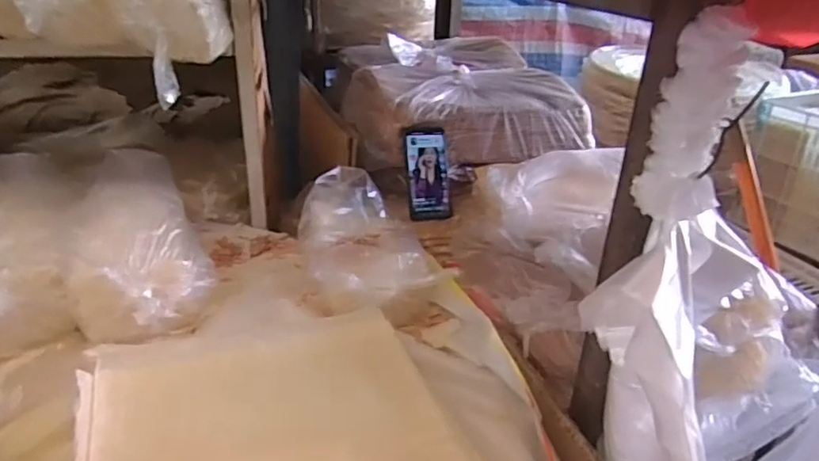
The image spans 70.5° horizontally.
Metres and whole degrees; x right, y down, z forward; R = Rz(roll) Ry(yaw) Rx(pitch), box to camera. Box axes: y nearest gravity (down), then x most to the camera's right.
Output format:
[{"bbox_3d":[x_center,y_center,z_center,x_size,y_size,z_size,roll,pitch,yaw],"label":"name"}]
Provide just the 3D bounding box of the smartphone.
[{"bbox_3d":[0.032,-0.096,0.986,0.075,0.155,0.011,-4,-4,-20],"label":"smartphone"}]

